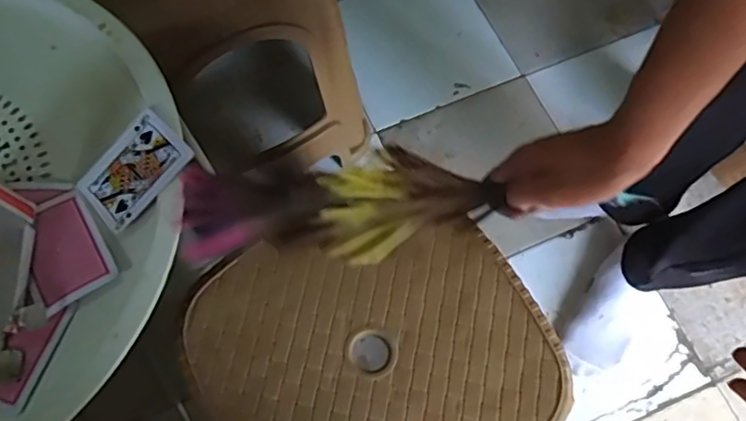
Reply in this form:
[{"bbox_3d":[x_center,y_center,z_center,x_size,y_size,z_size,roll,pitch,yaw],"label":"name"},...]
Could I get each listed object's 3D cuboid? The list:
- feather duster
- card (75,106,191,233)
[{"bbox_3d":[-0.021,-0.002,0.462,0.251,0.065,0.078,-4,70,-11],"label":"feather duster"},{"bbox_3d":[-0.187,-0.033,0.454,0.084,0.004,0.064,-46,72,-2],"label":"card"}]

